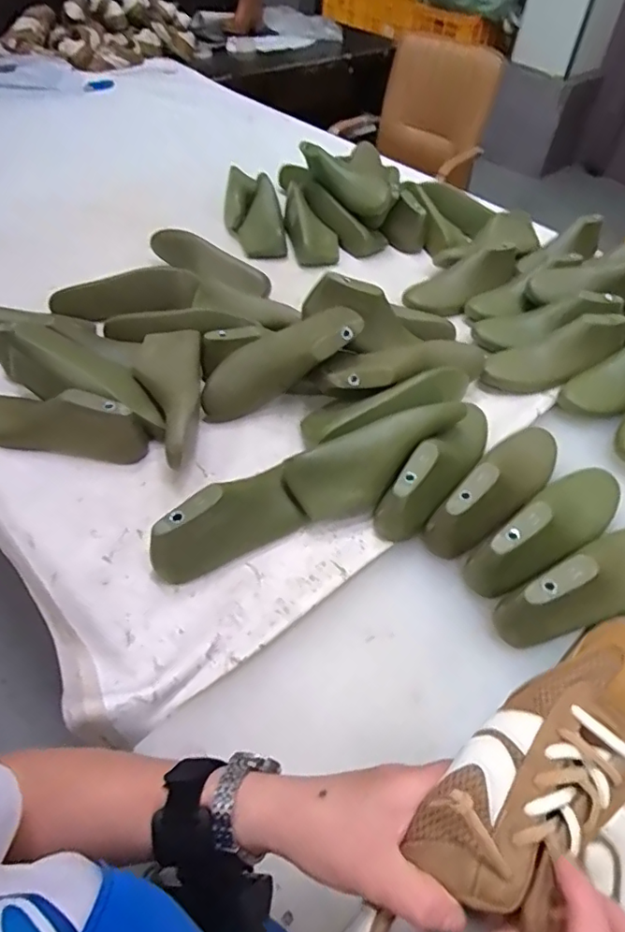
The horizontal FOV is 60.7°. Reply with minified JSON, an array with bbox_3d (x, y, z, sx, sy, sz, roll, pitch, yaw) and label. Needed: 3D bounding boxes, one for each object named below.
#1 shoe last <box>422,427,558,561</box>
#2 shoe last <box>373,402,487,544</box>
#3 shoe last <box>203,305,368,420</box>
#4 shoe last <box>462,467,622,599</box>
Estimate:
[{"bbox_3d":[0.262,0.019,0.722,0.082,0.096,0.271,34,56,24],"label":"shoe last"},{"bbox_3d":[0.186,-0.010,0.746,0.064,0.099,0.281,32,55,23],"label":"shoe last"},{"bbox_3d":[-0.050,-0.160,0.829,0.277,0.078,0.092,-31,53,8],"label":"shoe last"},{"bbox_3d":[0.312,0.074,0.683,0.276,0.097,0.089,-33,58,-27],"label":"shoe last"}]

